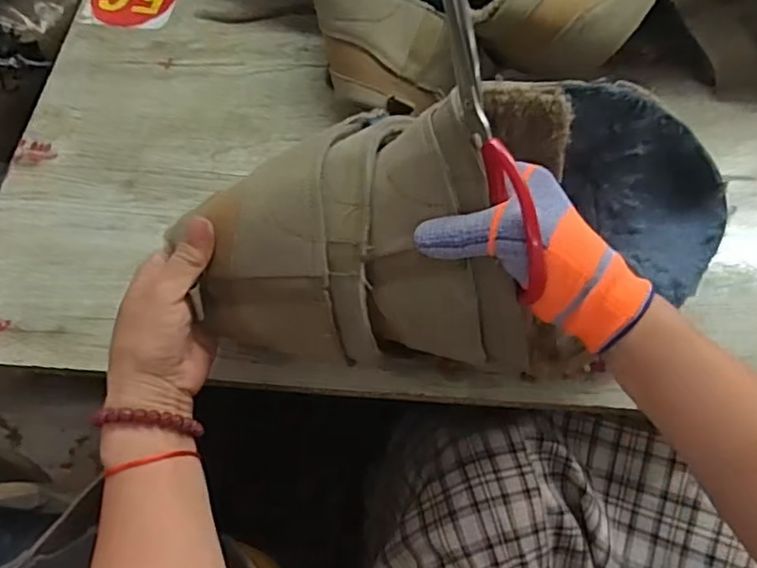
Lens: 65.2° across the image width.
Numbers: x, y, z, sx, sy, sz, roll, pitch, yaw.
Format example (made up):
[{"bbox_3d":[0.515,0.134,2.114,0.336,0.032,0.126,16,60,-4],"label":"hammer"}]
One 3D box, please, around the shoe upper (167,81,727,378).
[{"bbox_3d":[0.065,-0.033,0.376,0.347,0.121,0.155,-12,63,-8],"label":"shoe upper"}]

